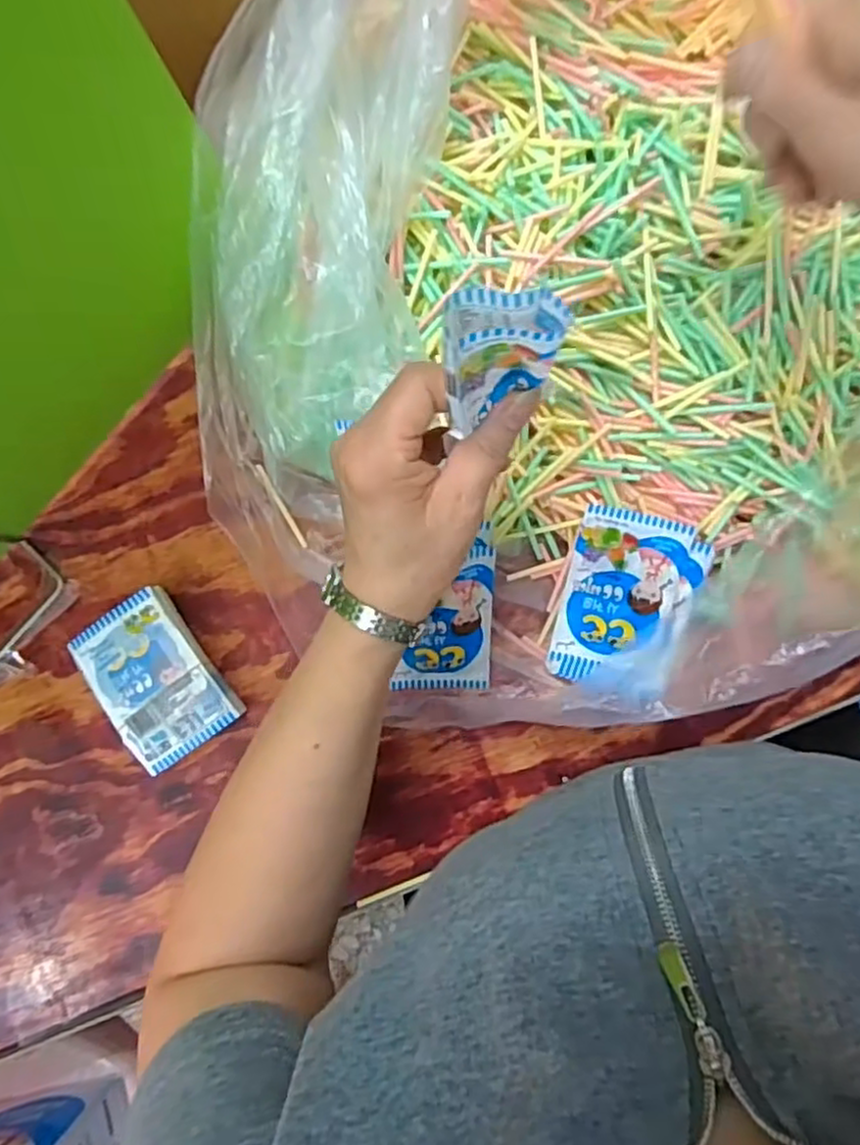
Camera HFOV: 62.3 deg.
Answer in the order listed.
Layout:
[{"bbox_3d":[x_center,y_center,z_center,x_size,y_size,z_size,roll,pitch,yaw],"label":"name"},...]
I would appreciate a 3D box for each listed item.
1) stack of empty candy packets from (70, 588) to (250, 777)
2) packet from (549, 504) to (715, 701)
[{"bbox_3d":[-0.181,0.071,0.475,0.069,0.032,0.104,-35,84,2],"label":"stack of empty candy packets"},{"bbox_3d":[0.124,0.019,0.446,0.078,0.007,0.110,13,103,6],"label":"packet"}]

